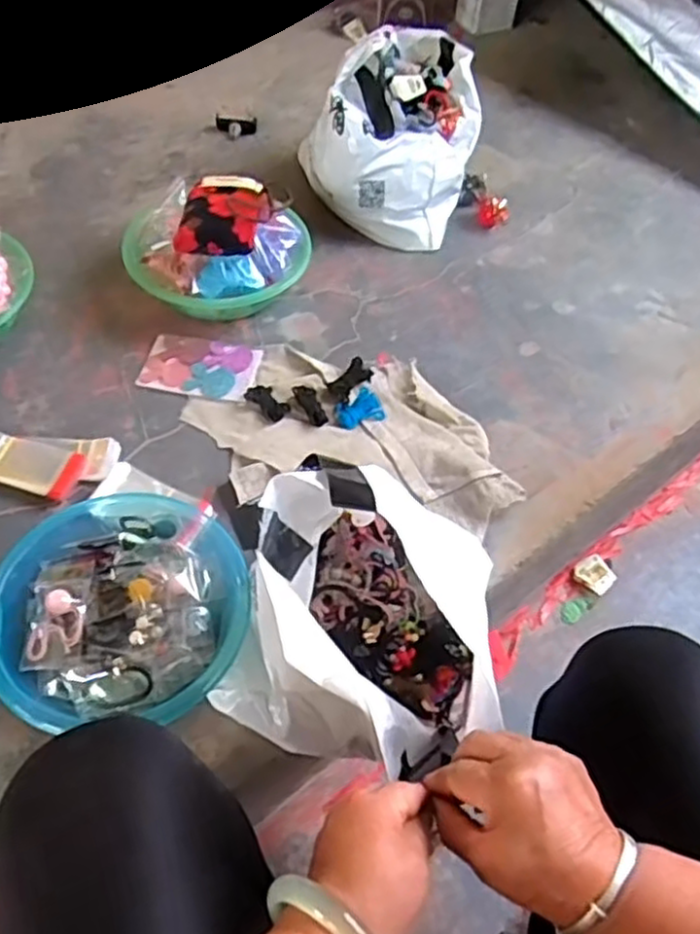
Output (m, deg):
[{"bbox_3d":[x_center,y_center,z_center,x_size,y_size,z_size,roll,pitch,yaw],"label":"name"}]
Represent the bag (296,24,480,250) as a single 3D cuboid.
[{"bbox_3d":[0.063,-0.528,1.092,0.261,0.199,0.339,11,54,4],"label":"bag"}]

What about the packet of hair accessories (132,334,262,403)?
[{"bbox_3d":[-0.185,-0.125,0.882,0.140,0.007,0.094,7,54,2],"label":"packet of hair accessories"}]

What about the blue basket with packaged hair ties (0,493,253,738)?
[{"bbox_3d":[-0.208,0.122,0.656,0.217,0.065,0.220,2,54,-2],"label":"blue basket with packaged hair ties"}]

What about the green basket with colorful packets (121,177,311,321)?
[{"bbox_3d":[-0.176,-0.291,0.924,0.237,0.140,0.203,7,54,2],"label":"green basket with colorful packets"}]

